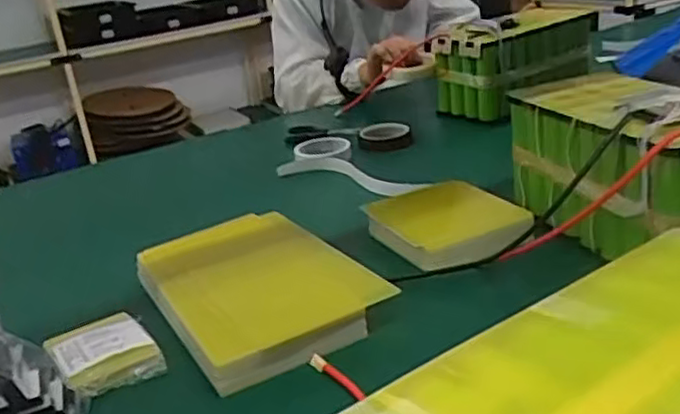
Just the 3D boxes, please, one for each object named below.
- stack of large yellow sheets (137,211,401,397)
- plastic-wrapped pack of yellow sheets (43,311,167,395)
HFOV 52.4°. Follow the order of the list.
[{"bbox_3d":[-0.089,0.075,0.704,0.187,0.045,0.272,-20,25,-28],"label":"stack of large yellow sheets"},{"bbox_3d":[-0.214,0.136,0.633,0.082,0.025,0.100,-20,26,-28],"label":"plastic-wrapped pack of yellow sheets"}]

